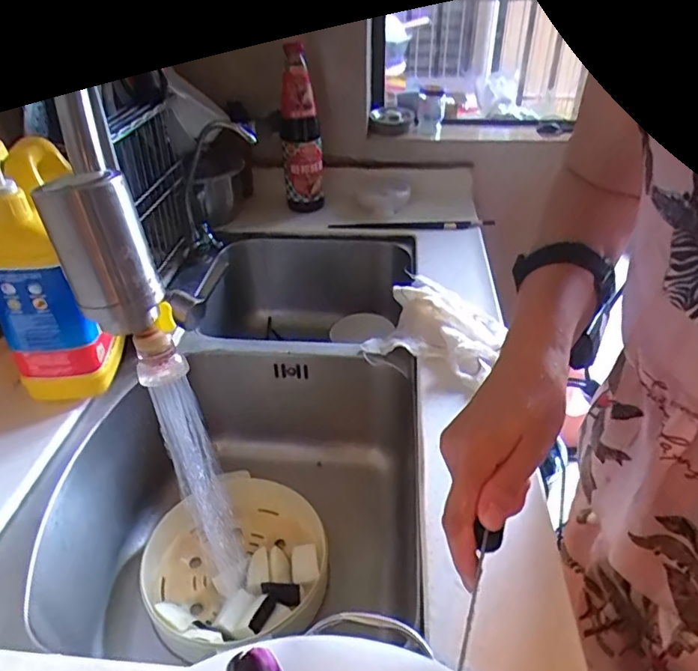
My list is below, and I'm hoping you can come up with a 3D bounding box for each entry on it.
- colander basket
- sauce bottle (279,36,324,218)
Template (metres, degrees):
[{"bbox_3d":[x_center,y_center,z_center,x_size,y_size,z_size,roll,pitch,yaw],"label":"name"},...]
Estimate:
[{"bbox_3d":[-0.127,0.255,0.612,0.193,0.071,0.179,1,35,0],"label":"colander basket"},{"bbox_3d":[-0.075,-0.324,0.880,0.061,0.241,0.053,-3,35,-6],"label":"sauce bottle"}]

